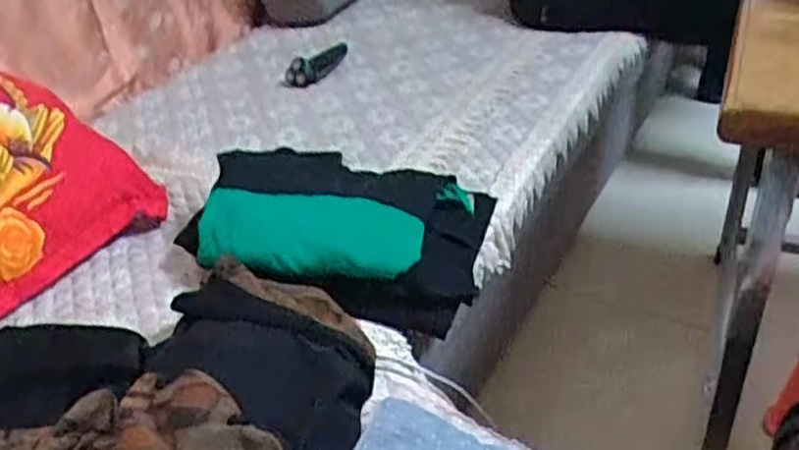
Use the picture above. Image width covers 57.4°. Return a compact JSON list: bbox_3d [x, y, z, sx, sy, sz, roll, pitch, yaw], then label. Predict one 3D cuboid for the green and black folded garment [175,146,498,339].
[{"bbox_3d":[-0.069,-0.009,0.885,0.338,0.096,0.228,9,39,20],"label":"green and black folded garment"}]

